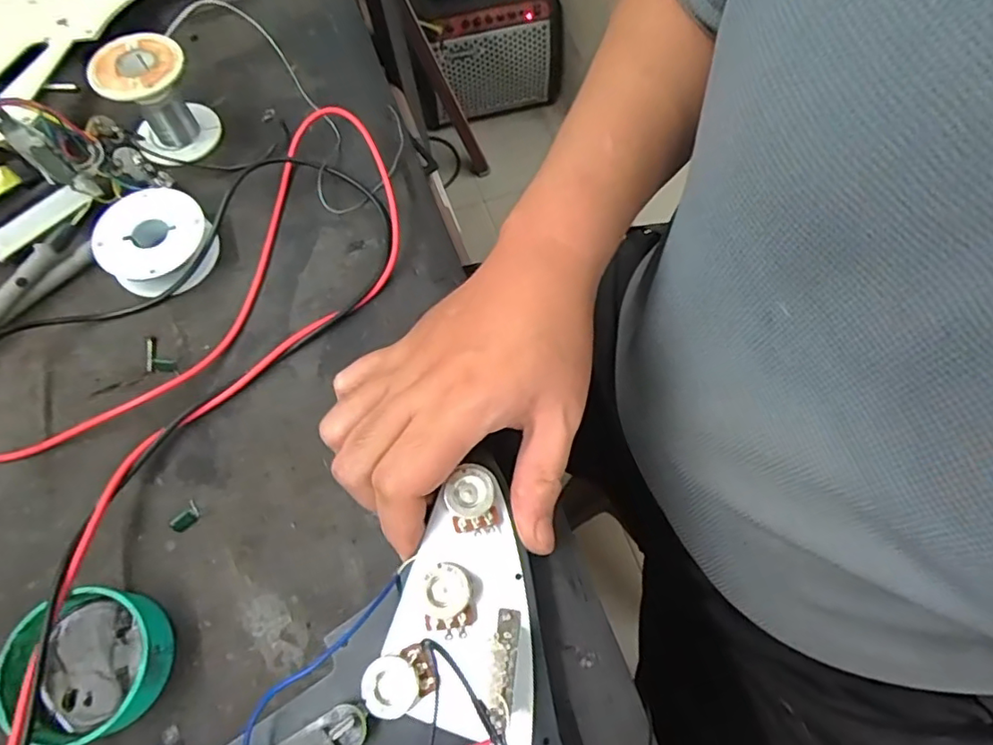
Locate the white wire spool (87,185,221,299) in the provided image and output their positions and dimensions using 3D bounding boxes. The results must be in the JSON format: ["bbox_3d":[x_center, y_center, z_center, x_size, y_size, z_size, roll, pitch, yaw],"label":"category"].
[{"bbox_3d":[-0.200,-0.077,0.342,0.059,0.021,0.059,0,67,0],"label":"white wire spool"}]

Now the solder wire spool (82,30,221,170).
[{"bbox_3d":[-0.211,-0.170,0.363,0.051,0.056,0.051,-42,73,-16],"label":"solder wire spool"}]

